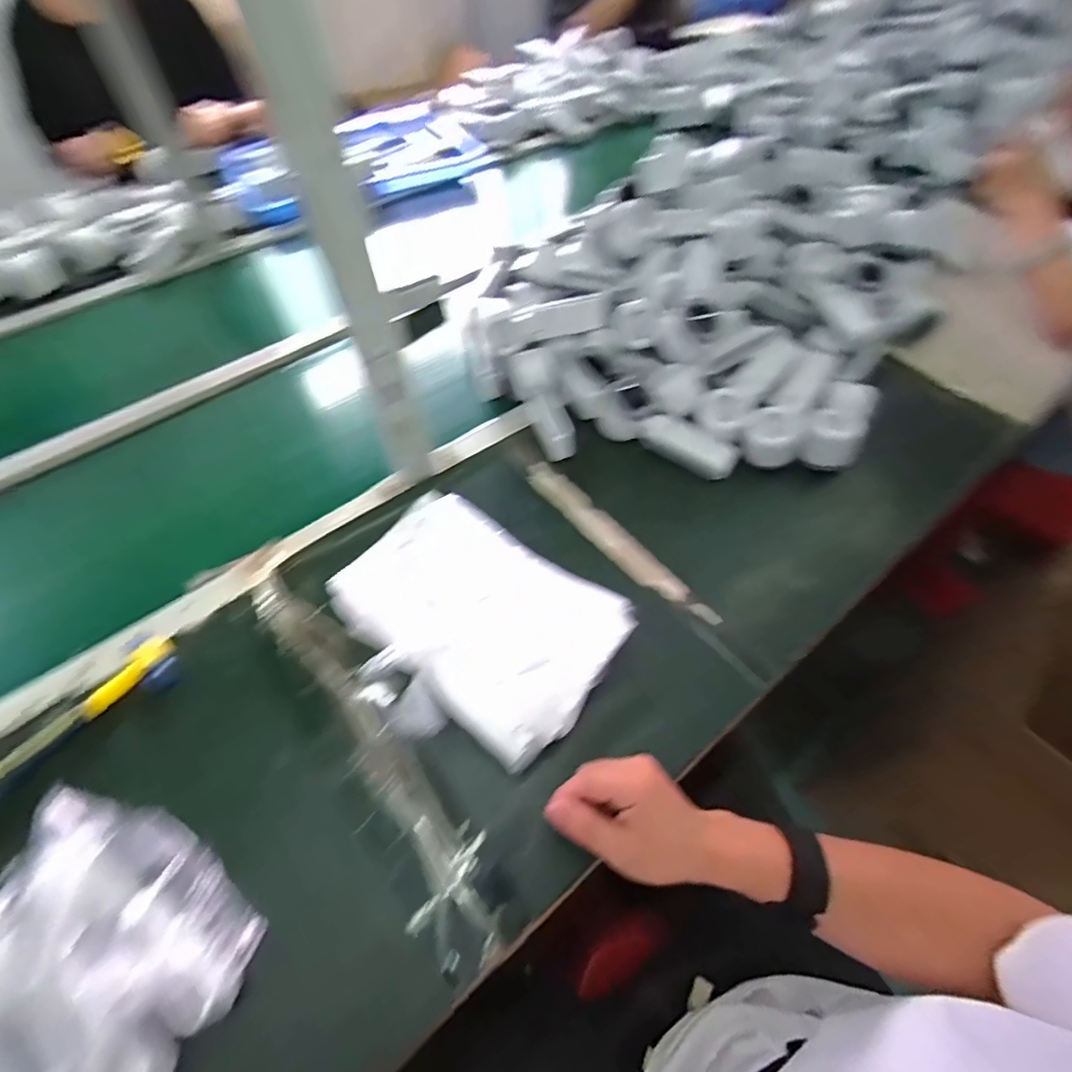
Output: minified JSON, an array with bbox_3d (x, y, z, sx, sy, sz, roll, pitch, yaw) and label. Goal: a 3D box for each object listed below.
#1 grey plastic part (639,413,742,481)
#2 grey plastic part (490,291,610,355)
[{"bbox_3d":[0.186,-0.111,0.639,0.115,0.032,0.043,28,61,18],"label":"grey plastic part"},{"bbox_3d":[0.019,-0.282,0.681,0.157,0.032,0.048,-17,58,-10],"label":"grey plastic part"}]

